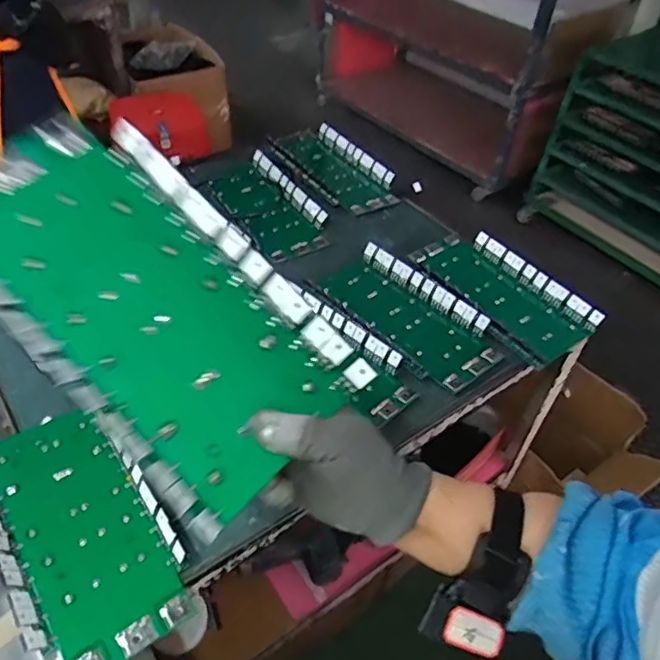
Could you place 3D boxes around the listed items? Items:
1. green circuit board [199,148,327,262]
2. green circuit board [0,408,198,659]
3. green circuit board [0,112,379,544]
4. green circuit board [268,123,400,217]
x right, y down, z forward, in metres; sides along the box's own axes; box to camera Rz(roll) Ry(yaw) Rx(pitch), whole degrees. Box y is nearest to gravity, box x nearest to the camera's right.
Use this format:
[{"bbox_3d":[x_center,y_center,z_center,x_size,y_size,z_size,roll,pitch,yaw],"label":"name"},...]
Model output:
[{"bbox_3d":[-0.114,-0.222,1.008,0.161,0.030,0.280,-28,53,-29],"label":"green circuit board"},{"bbox_3d":[-0.258,0.199,0.576,0.142,0.041,0.284,-26,52,-28],"label":"green circuit board"},{"bbox_3d":[-0.121,-0.023,0.373,0.281,0.038,0.149,45,71,3],"label":"green circuit board"},{"bbox_3d":[-0.002,-0.327,1.122,0.144,0.056,0.330,-21,50,-29],"label":"green circuit board"}]

